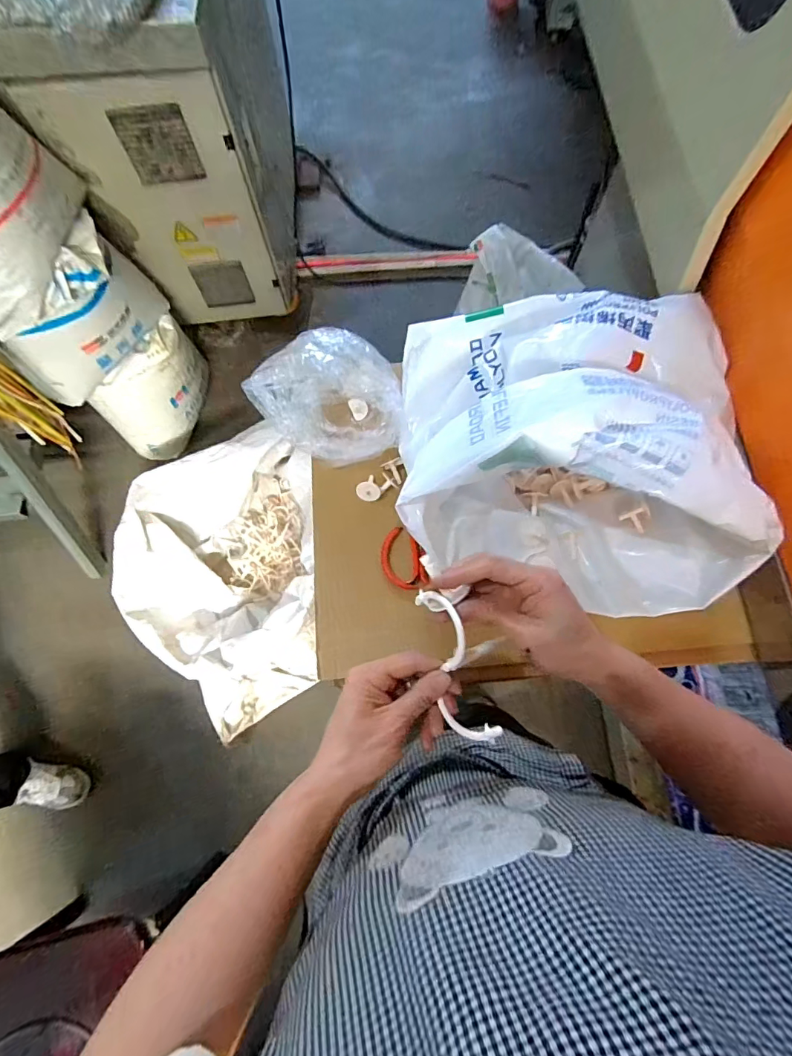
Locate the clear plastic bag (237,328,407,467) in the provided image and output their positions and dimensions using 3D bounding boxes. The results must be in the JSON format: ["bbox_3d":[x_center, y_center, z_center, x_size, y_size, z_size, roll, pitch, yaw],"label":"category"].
[{"bbox_3d":[-0.097,-0.181,0.655,0.207,0.126,0.171,-12,73,-3],"label":"clear plastic bag"}]

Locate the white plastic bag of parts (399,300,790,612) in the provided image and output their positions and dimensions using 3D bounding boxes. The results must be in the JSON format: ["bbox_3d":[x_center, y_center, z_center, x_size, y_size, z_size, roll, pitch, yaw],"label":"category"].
[{"bbox_3d":[0.218,-0.110,0.581,0.410,0.229,0.375,2,72,1],"label":"white plastic bag of parts"}]

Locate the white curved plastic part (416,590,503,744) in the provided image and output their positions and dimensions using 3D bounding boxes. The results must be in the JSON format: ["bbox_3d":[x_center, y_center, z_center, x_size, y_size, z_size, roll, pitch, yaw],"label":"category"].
[{"bbox_3d":[0.042,0.097,0.334,0.010,0.042,0.108,-11,82,-40],"label":"white curved plastic part"}]

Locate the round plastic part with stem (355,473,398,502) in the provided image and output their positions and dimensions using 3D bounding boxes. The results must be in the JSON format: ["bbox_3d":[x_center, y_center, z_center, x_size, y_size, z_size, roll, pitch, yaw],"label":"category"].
[{"bbox_3d":[-0.031,-0.061,0.673,0.052,0.024,0.040,-32,75,-9],"label":"round plastic part with stem"}]

